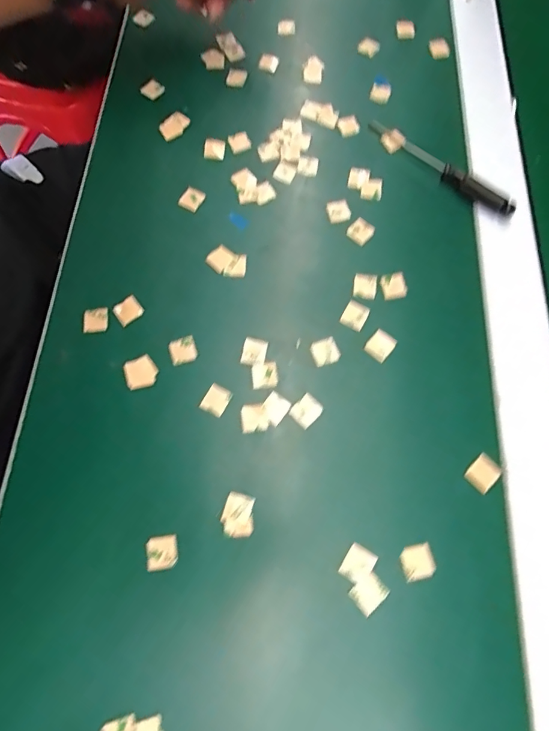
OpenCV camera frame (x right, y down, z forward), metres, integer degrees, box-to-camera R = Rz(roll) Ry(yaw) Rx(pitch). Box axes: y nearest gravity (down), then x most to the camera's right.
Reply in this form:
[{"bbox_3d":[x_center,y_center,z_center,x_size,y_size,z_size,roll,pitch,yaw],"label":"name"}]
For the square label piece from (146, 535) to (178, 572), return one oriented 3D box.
[{"bbox_3d":[-0.064,0.106,0.258,0.017,0.004,0.018,-8,69,-5],"label":"square label piece"}]

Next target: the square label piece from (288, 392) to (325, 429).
[{"bbox_3d":[0.020,0.029,0.289,0.016,0.006,0.019,42,73,14],"label":"square label piece"}]

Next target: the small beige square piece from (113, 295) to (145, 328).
[{"bbox_3d":[-0.100,-0.038,0.311,0.018,0.004,0.015,-36,74,-15],"label":"small beige square piece"}]

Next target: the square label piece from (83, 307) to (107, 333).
[{"bbox_3d":[-0.122,-0.031,0.310,0.016,0.004,0.017,-3,68,-3],"label":"square label piece"}]

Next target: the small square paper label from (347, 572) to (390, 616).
[{"bbox_3d":[0.052,0.125,0.251,0.019,0.004,0.015,-36,75,-14],"label":"small square paper label"}]

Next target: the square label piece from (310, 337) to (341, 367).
[{"bbox_3d":[0.034,-0.009,0.302,0.016,0.006,0.017,-18,70,-9],"label":"square label piece"}]

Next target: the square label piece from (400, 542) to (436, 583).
[{"bbox_3d":[0.080,0.111,0.256,0.017,0.004,0.018,-15,77,3],"label":"square label piece"}]

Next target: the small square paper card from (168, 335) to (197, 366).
[{"bbox_3d":[-0.061,-0.010,0.302,0.017,0.004,0.017,-14,69,-7],"label":"small square paper card"}]

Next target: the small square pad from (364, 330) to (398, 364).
[{"bbox_3d":[0.070,-0.014,0.301,0.016,0.004,0.018,39,72,13],"label":"small square pad"}]

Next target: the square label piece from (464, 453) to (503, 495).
[{"bbox_3d":[0.125,0.064,0.273,0.017,0.004,0.020,44,79,9],"label":"square label piece"}]

